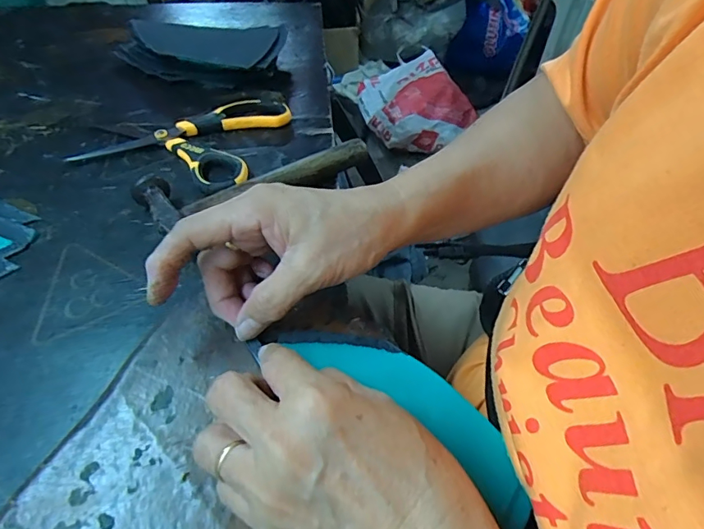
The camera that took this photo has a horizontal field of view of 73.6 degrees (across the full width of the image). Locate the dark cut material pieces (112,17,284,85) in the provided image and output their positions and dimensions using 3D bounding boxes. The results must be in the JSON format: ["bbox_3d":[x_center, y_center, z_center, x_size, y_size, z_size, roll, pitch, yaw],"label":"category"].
[{"bbox_3d":[-0.177,-0.252,0.549,0.194,0.033,0.109,9,49,7],"label":"dark cut material pieces"}]

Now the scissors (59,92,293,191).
[{"bbox_3d":[-0.154,-0.132,0.457,0.164,0.012,0.160,13,50,11],"label":"scissors"}]

